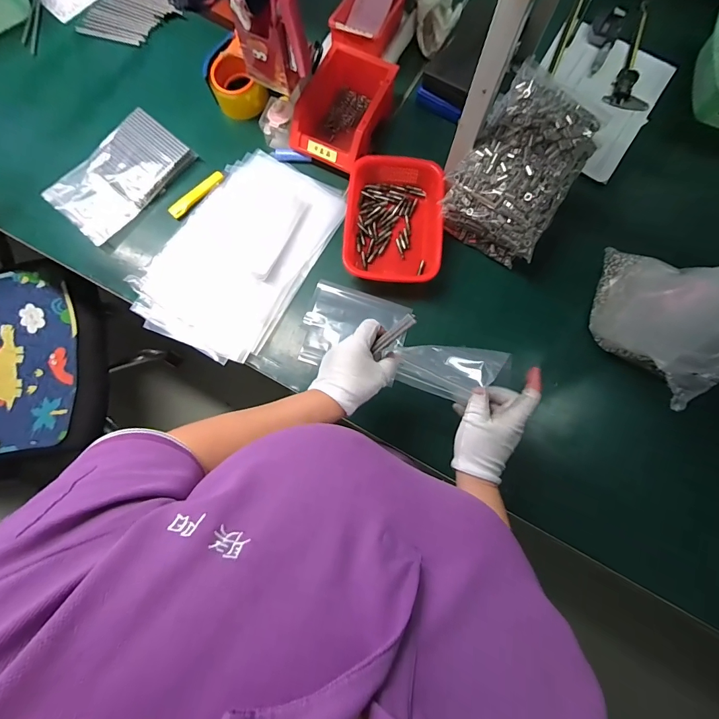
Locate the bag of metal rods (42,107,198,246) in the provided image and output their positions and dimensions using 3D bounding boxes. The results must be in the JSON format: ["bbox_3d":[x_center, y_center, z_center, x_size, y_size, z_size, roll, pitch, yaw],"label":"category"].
[{"bbox_3d":[-0.429,-0.330,0.672,0.145,0.032,0.232,41,83,7],"label":"bag of metal rods"}]

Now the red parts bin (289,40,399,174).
[{"bbox_3d":[-0.025,-0.432,0.648,0.127,0.069,0.184,24,81,5],"label":"red parts bin"}]

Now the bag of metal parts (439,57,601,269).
[{"bbox_3d":[0.253,-0.291,0.602,0.156,0.144,0.216,34,82,6],"label":"bag of metal parts"}]

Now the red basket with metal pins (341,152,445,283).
[{"bbox_3d":[0.058,-0.234,0.628,0.156,0.049,0.214,4,80,1],"label":"red basket with metal pins"}]

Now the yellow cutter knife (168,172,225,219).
[{"bbox_3d":[-0.291,-0.296,0.668,0.114,0.010,0.022,-41,82,-6],"label":"yellow cutter knife"}]

